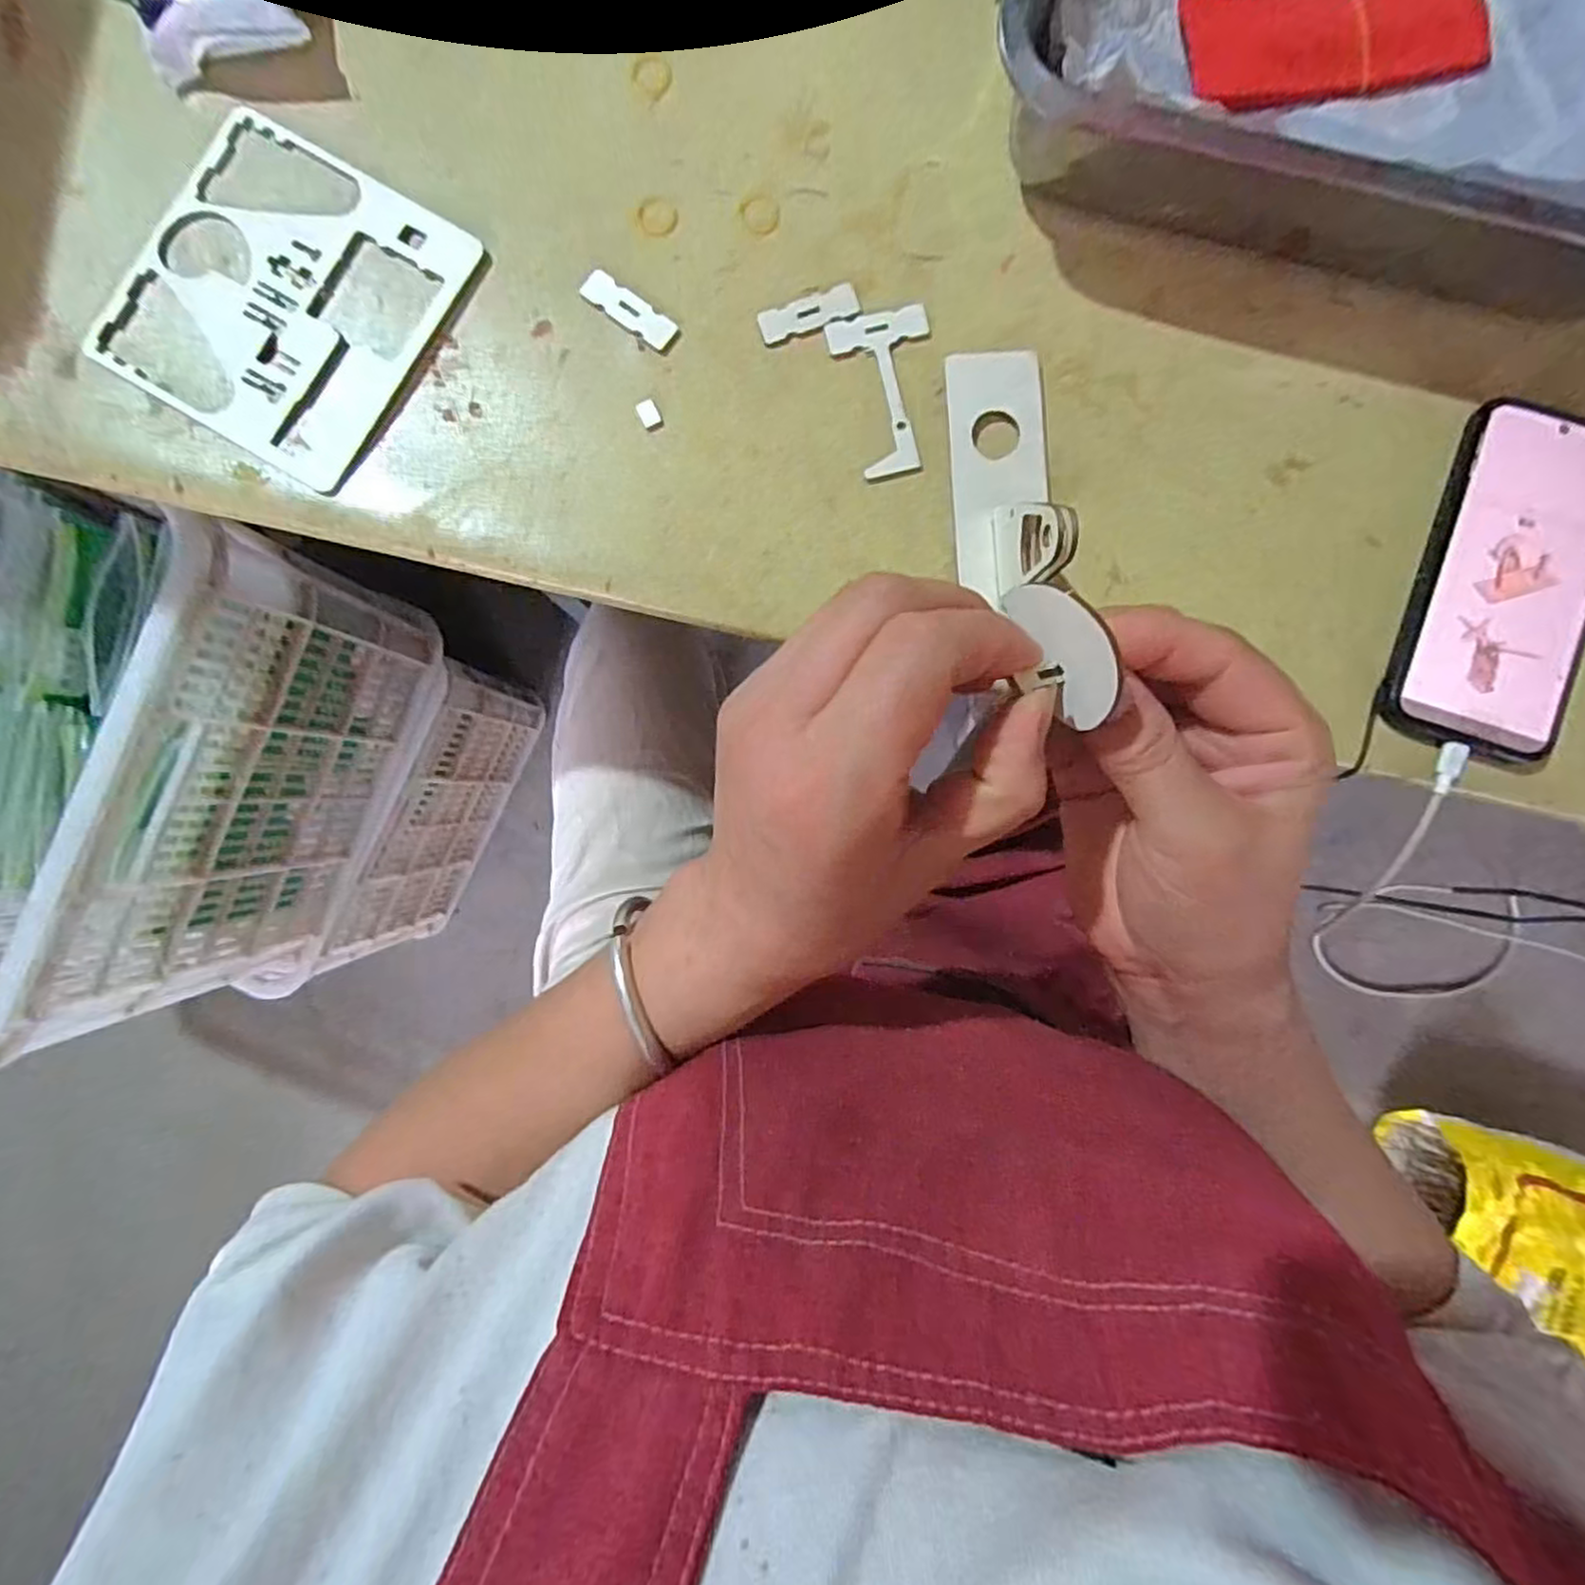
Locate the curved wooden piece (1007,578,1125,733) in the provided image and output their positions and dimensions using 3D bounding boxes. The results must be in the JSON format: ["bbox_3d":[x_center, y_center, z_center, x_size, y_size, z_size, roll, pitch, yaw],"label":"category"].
[{"bbox_3d":[0.077,-0.041,0.200,0.004,0.029,0.043,-26,88,-17],"label":"curved wooden piece"}]

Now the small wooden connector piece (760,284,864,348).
[{"bbox_3d":[0.008,-0.232,0.345,0.049,0.004,0.017,-19,89,0],"label":"small wooden connector piece"}]

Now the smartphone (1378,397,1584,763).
[{"bbox_3d":[0.336,-0.100,0.336,0.084,0.012,0.165,19,89,1],"label":"smartphone"}]

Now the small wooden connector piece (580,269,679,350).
[{"bbox_3d":[-0.079,-0.233,0.345,0.050,0.004,0.017,35,89,1],"label":"small wooden connector piece"}]

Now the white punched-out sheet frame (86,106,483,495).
[{"bbox_3d":[-0.244,-0.237,0.343,0.142,0.006,0.142,30,89,1],"label":"white punched-out sheet frame"}]

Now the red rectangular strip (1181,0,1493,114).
[{"bbox_3d":[0.258,-0.360,0.340,0.142,0.005,0.054,-6,88,0],"label":"red rectangular strip"}]

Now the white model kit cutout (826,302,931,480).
[{"bbox_3d":[0.049,-0.194,0.344,0.048,0.004,0.078,-14,88,0],"label":"white model kit cutout"}]

